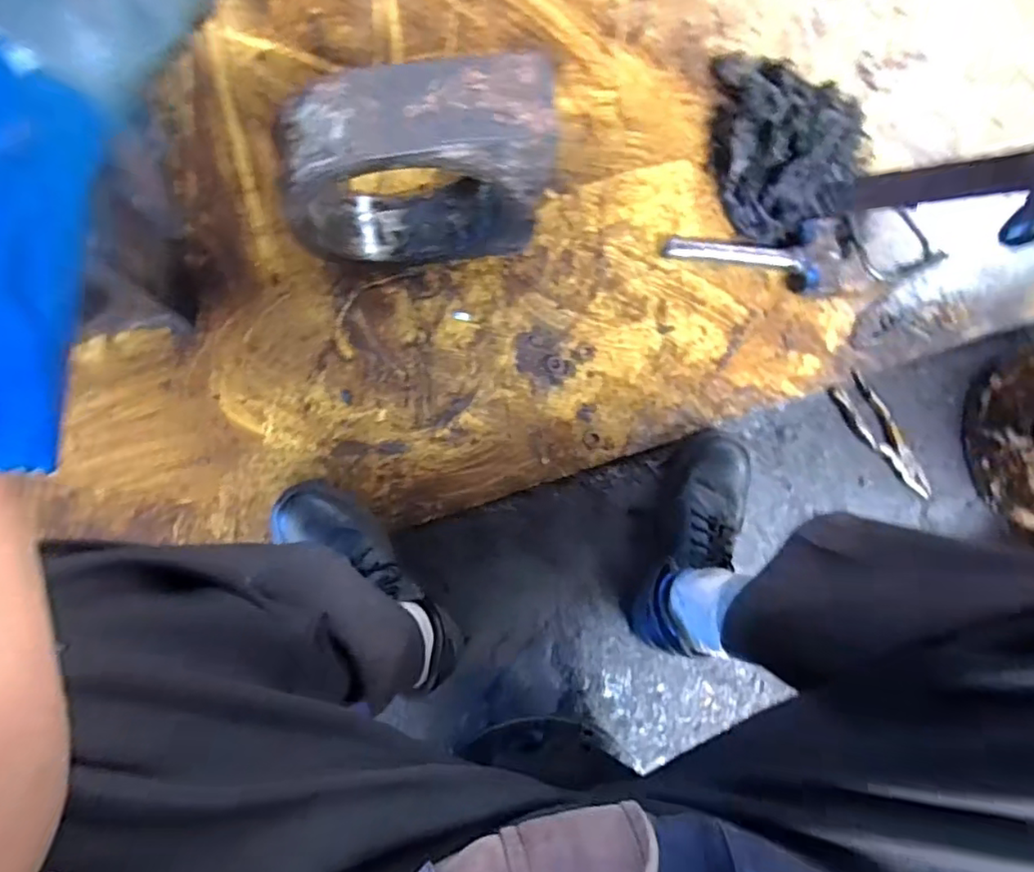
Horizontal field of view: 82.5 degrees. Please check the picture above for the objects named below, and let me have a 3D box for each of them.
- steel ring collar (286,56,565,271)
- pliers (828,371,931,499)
[{"bbox_3d":[-0.107,-0.261,0.610,0.245,0.257,0.099,-10,88,-8],"label":"steel ring collar"},{"bbox_3d":[0.492,0.004,0.789,0.050,0.012,0.194,-37,92,-8],"label":"pliers"}]

